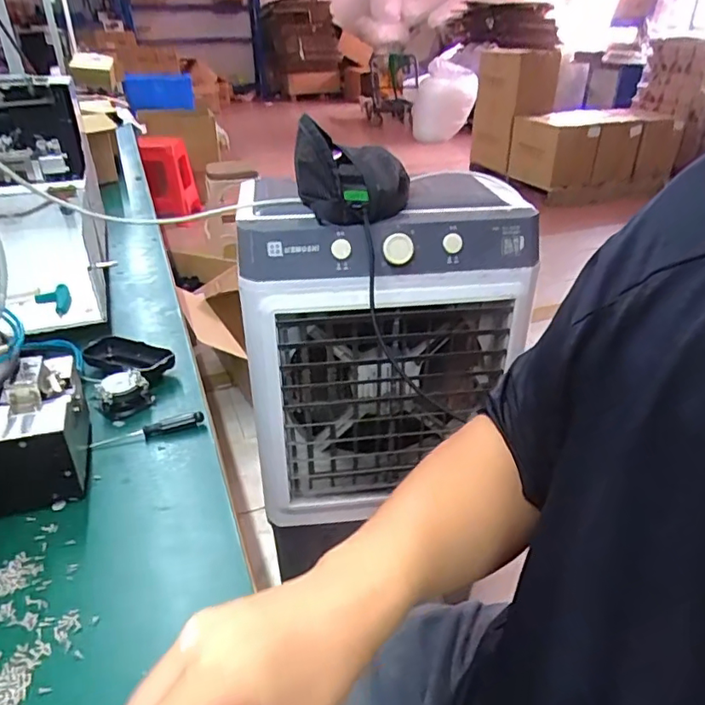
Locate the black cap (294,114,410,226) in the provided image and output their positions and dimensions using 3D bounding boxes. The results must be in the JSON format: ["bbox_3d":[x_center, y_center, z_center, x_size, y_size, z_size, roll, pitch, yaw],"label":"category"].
[{"bbox_3d":[0.001,-0.264,0.772,0.152,0.103,0.204,0,31,-2],"label":"black cap"}]

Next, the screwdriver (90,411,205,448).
[{"bbox_3d":[-0.210,0.078,0.564,0.110,0.013,0.019,-8,32,-14],"label":"screwdriver"}]

